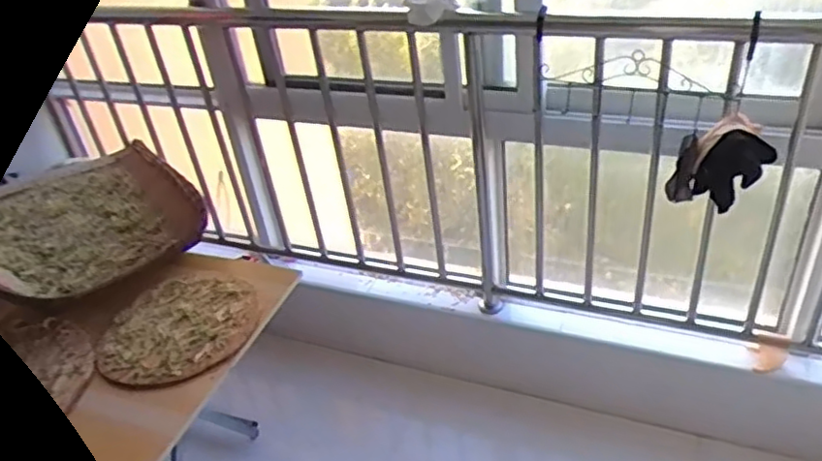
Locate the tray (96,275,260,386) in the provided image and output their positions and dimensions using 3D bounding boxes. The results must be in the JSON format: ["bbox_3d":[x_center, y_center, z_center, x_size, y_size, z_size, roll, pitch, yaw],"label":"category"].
[{"bbox_3d":[-0.499,0.215,1.479,0.285,0.047,0.338,11,42,17],"label":"tray"}]

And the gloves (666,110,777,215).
[{"bbox_3d":[0.637,-0.134,1.362,0.192,0.182,0.053,4,37,16],"label":"gloves"}]

